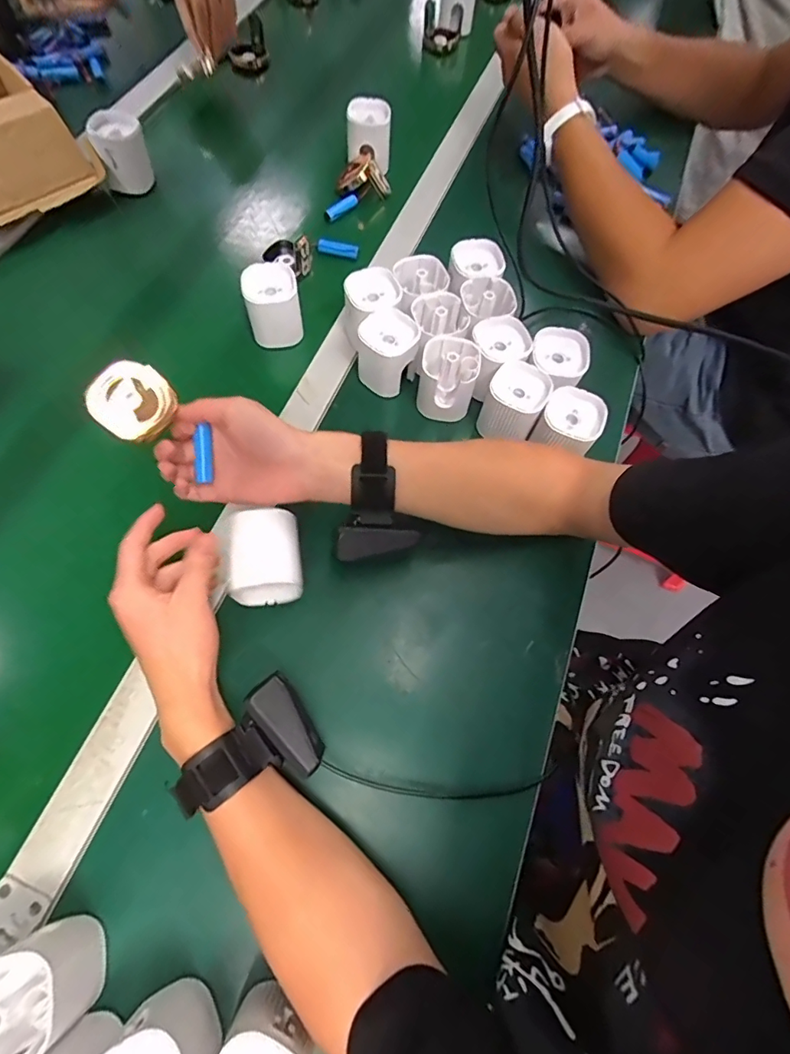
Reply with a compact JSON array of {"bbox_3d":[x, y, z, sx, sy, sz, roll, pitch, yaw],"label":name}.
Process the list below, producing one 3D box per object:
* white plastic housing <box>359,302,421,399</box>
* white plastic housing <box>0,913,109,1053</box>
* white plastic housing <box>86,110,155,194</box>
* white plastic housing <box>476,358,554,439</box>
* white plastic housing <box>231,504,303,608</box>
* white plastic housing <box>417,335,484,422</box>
[{"bbox_3d":[-0.009,-0.177,0.493,0.058,0.063,0.057,37,68,14],"label":"white plastic housing"},{"bbox_3d":[-0.216,0.277,0.288,0.060,0.061,0.057,-20,67,-12],"label":"white plastic housing"},{"bbox_3d":[-0.342,-0.472,0.606,0.059,0.064,0.055,-22,67,-13],"label":"white plastic housing"},{"bbox_3d":[0.117,-0.120,0.473,0.056,0.060,0.052,31,67,12],"label":"white plastic housing"},{"bbox_3d":[-0.107,0.024,0.399,0.052,0.054,0.066,-7,65,-6],"label":"white plastic housing"},{"bbox_3d":[0.053,-0.148,0.480,0.055,0.063,0.052,9,64,1],"label":"white plastic housing"}]

